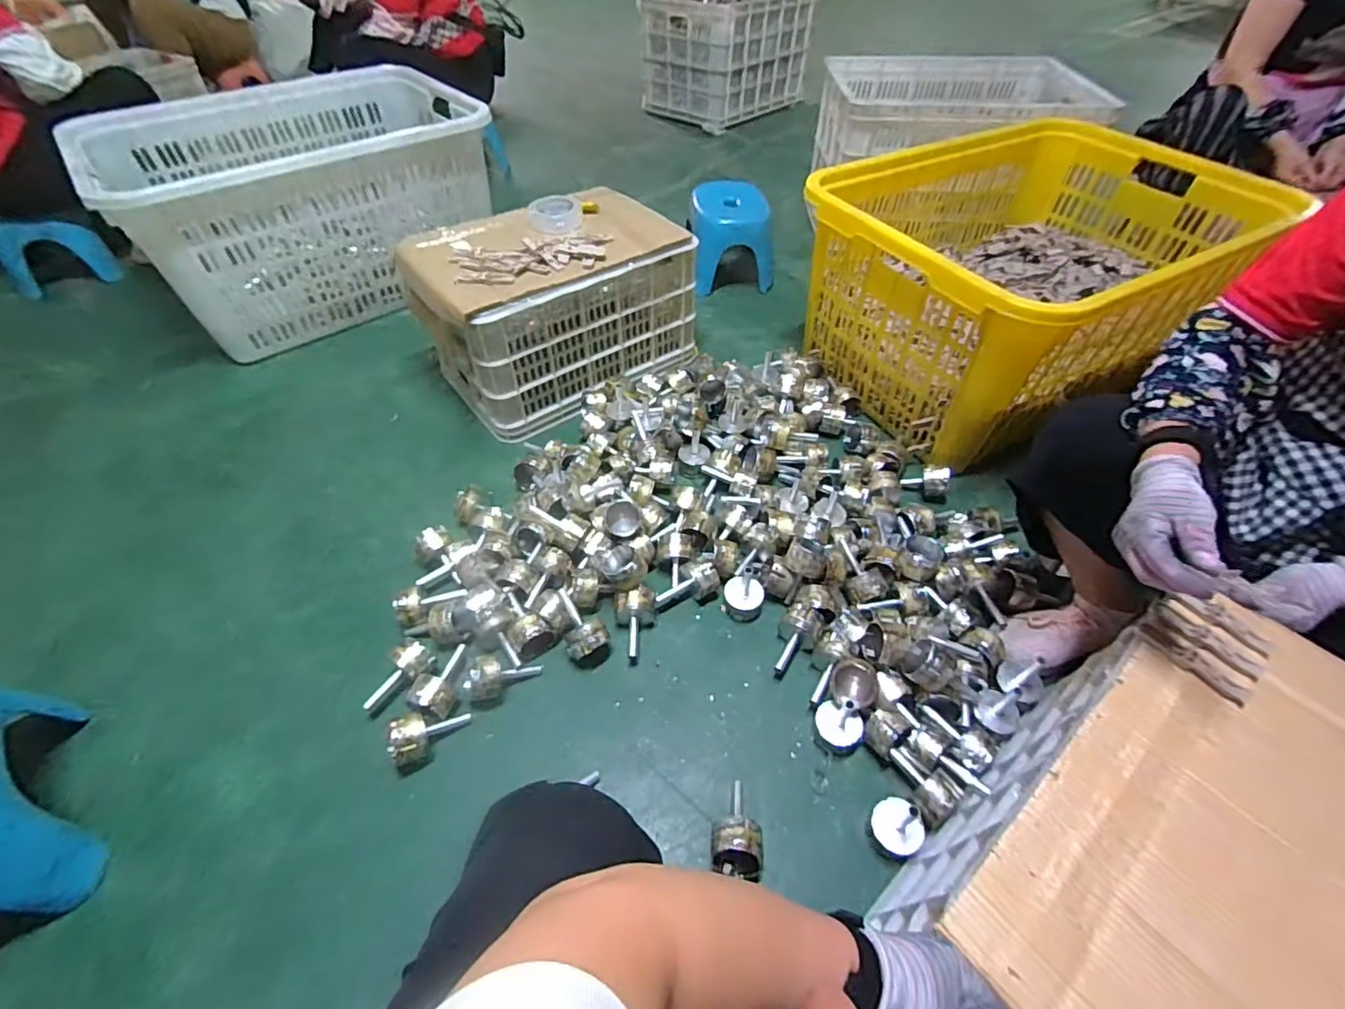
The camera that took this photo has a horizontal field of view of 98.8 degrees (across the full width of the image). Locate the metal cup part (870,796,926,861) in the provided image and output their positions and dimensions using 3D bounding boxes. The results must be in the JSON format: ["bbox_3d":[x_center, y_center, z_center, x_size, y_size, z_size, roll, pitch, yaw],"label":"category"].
[{"bbox_3d":[0.283,0.391,0.706,0.059,0.084,0.064,0,49,-1],"label":"metal cup part"}]

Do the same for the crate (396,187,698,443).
[{"bbox_3d":[-0.270,-0.441,1.285,0.525,0.333,0.356,-33,57,-26],"label":"crate"}]

